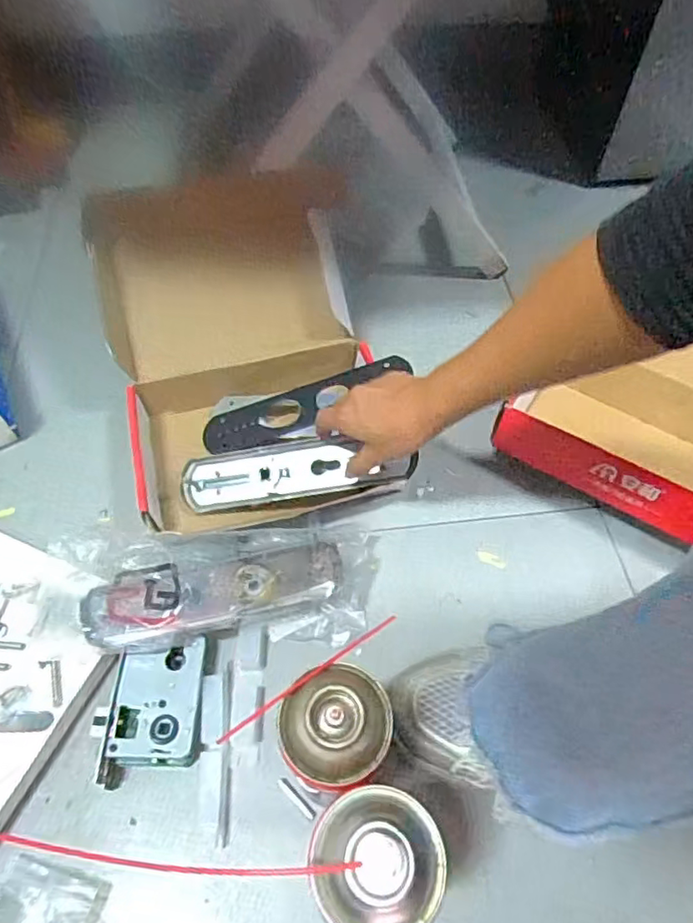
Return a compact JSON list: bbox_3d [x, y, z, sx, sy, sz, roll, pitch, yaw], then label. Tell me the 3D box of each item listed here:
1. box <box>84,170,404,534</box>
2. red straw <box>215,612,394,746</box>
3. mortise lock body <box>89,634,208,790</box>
[{"bbox_3d":[-0.099,-0.117,0.588,0.256,0.143,0.359,-12,57,-9],"label":"box"},{"bbox_3d":[-0.019,0.120,0.332,0.117,0.006,0.004,-30,62,-20],"label":"red straw"},{"bbox_3d":[-0.147,0.188,0.450,0.073,0.029,0.095,-2,56,-3],"label":"mortise lock body"}]

